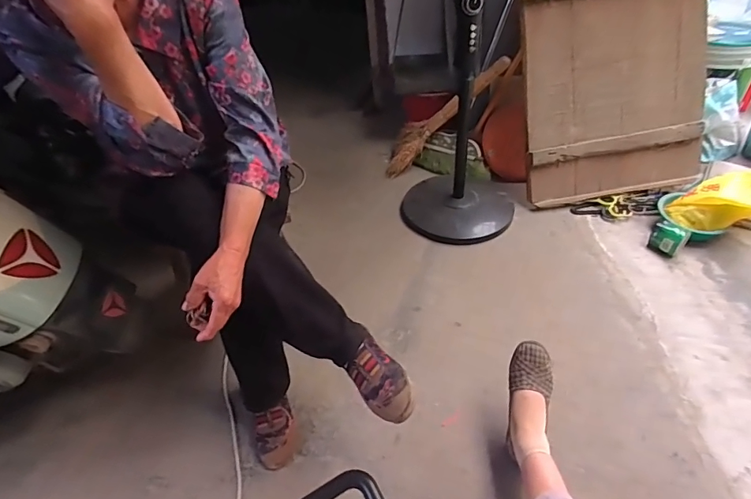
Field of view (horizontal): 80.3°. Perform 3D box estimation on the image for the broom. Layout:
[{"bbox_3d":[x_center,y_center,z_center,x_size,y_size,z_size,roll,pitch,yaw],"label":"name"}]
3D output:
[{"bbox_3d":[0.247,-0.492,1.664,0.593,0.102,0.156,-36,22,40],"label":"broom"}]

